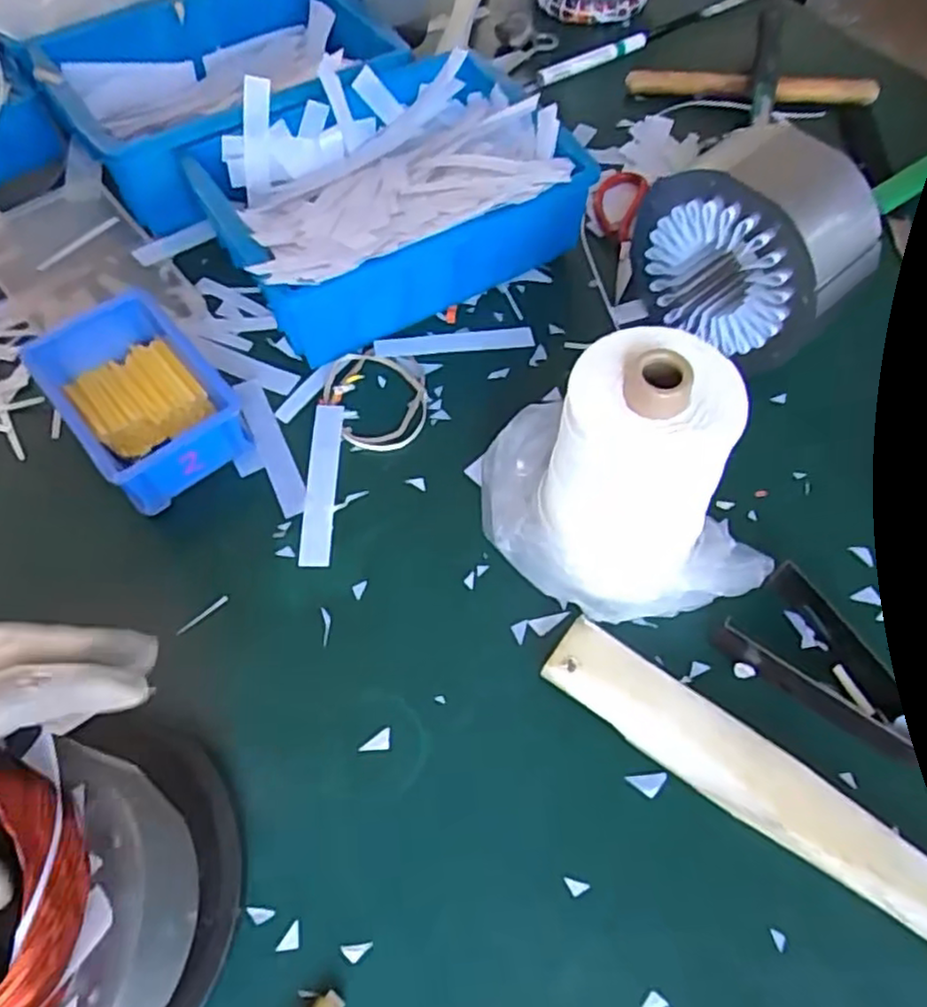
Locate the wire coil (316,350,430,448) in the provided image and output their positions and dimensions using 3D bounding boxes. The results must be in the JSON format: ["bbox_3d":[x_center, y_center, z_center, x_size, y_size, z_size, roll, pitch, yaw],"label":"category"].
[{"bbox_3d":[-0.067,-0.081,0.521,0.079,0.012,0.085,0,61,0],"label":"wire coil"}]

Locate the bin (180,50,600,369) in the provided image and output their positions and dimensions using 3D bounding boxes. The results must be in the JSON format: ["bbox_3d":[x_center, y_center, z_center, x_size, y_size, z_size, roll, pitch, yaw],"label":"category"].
[{"bbox_3d":[-0.053,-0.242,0.559,0.273,0.105,0.222,-29,65,-15],"label":"bin"}]

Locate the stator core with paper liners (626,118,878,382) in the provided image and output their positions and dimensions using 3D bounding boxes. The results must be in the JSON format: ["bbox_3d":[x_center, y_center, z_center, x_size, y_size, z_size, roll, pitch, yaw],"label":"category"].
[{"bbox_3d":[0.204,-0.180,0.504,0.098,0.145,0.150,-40,68,-20],"label":"stator core with paper liners"}]

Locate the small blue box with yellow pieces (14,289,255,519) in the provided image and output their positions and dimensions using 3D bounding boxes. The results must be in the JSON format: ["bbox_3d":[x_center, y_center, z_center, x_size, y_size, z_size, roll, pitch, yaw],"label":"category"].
[{"bbox_3d":[-0.229,-0.076,0.497,0.101,0.054,0.153,-37,67,-18],"label":"small blue box with yellow pieces"}]

